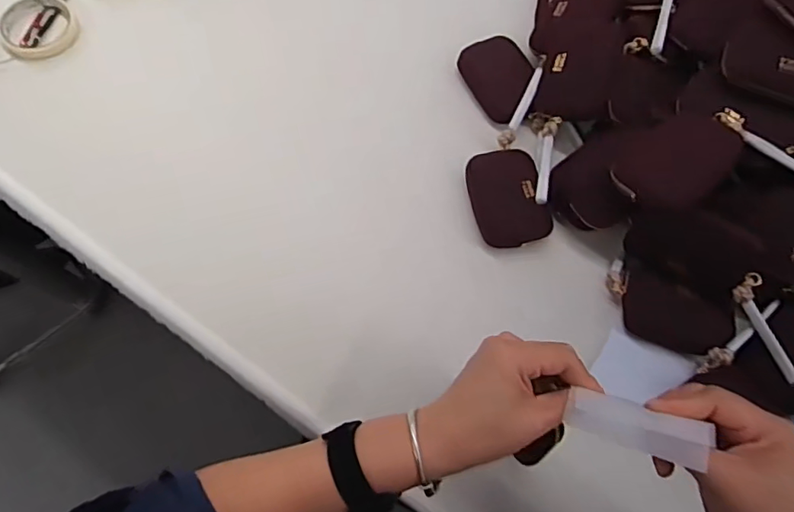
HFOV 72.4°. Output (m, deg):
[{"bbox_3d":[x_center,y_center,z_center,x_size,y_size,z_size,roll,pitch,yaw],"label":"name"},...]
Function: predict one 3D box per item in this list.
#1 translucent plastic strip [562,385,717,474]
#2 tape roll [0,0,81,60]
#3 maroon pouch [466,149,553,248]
[{"bbox_3d":[0.156,0.109,0.352,0.085,0.009,0.034,16,47,9],"label":"translucent plastic strip"},{"bbox_3d":[-0.450,-0.288,0.682,0.088,0.012,0.086,1,68,-3],"label":"tape roll"},{"bbox_3d":[0.127,-0.067,0.622,0.078,0.030,0.113,-9,69,-7],"label":"maroon pouch"}]

